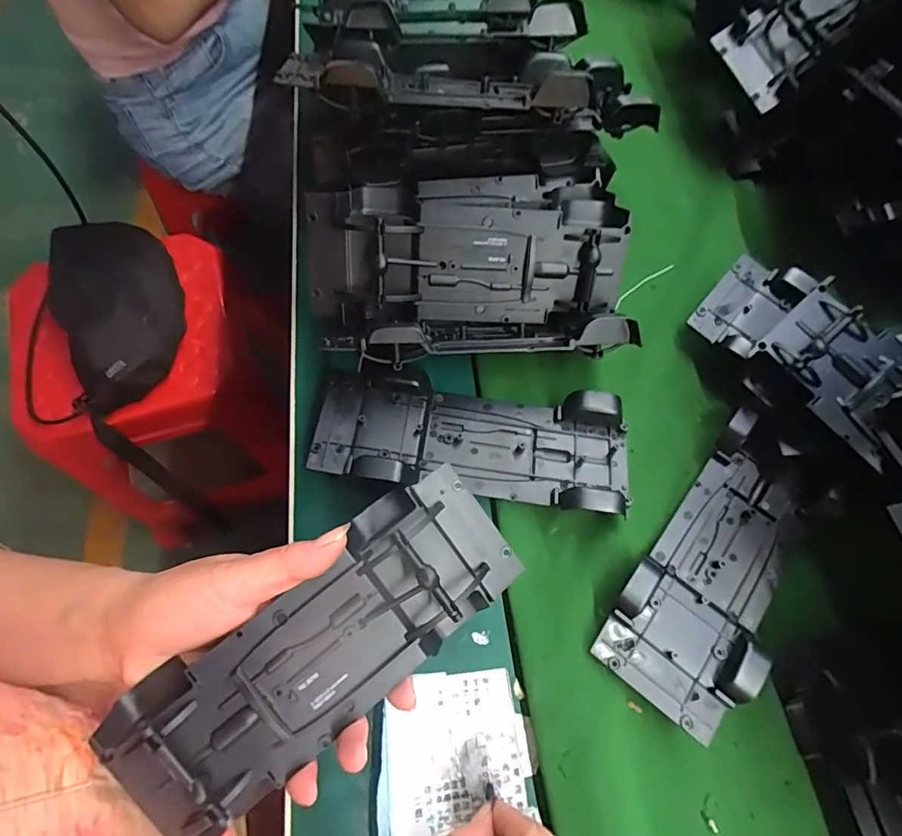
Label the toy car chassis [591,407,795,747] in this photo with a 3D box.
[{"bbox_3d":[0.155,0.086,0.297,0.075,0.031,0.168,37,72,12],"label":"toy car chassis"}]

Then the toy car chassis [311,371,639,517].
[{"bbox_3d":[0.014,0.014,0.320,0.191,0.035,0.076,7,68,1],"label":"toy car chassis"}]

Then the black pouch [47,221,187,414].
[{"bbox_3d":[-0.427,-0.154,0.651,0.154,0.063,0.260,-23,71,-10],"label":"black pouch"}]

